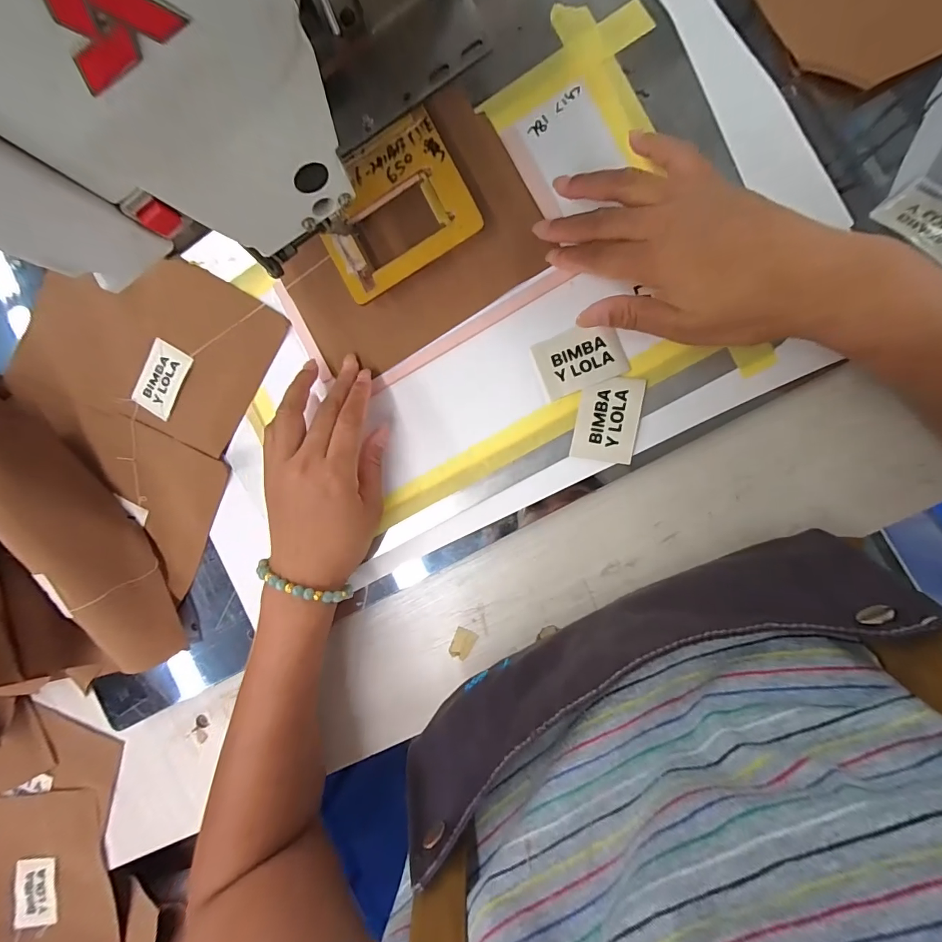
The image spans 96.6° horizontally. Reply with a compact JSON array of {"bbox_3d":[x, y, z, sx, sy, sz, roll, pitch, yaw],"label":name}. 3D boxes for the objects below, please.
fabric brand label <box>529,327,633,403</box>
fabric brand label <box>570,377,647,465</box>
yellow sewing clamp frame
[{"bbox_3d":[0.076,-0.079,0.295,0.059,0.004,0.041,-20,88,9],"label":"fabric brand label"},{"bbox_3d":[0.096,-0.036,0.294,0.043,0.004,0.058,9,94,10],"label":"fabric brand label"},{"bbox_3d":[-0.056,-0.182,0.295,0.104,0.008,0.087,-28,92,9],"label":"yellow sewing clamp frame"}]

